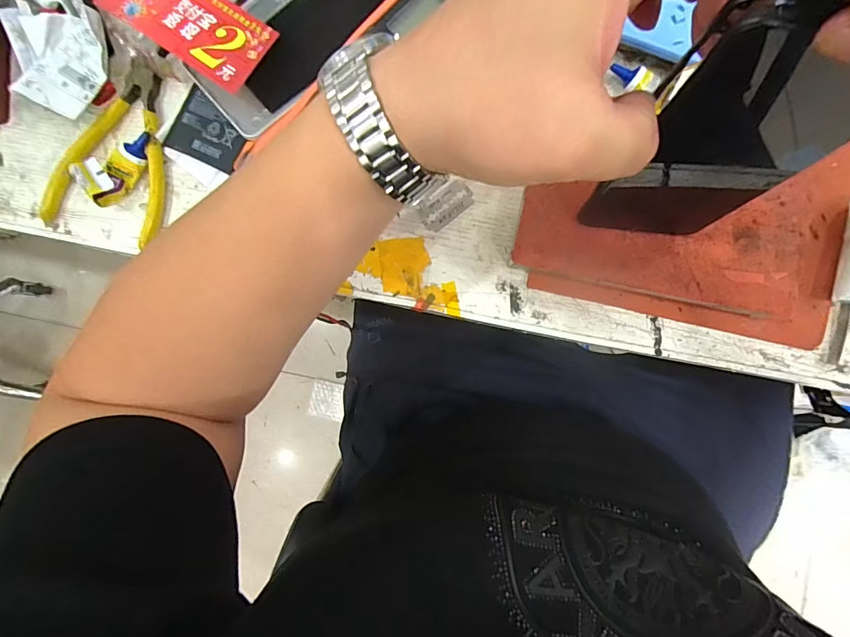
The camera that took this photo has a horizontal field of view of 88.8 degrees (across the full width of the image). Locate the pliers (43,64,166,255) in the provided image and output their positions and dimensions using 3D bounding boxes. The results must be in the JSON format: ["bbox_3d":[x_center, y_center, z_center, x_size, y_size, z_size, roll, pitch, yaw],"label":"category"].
[{"bbox_3d":[-0.221,-0.124,0.312,0.088,0.022,0.129,18,87,3],"label":"pliers"}]

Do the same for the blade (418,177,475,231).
[{"bbox_3d":[0.016,-0.083,0.316,0.040,0.004,0.024,-34,93,2],"label":"blade"}]

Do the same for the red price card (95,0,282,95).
[{"bbox_3d":[-0.164,-0.205,0.294,0.129,0.010,0.051,35,86,8],"label":"red price card"}]

